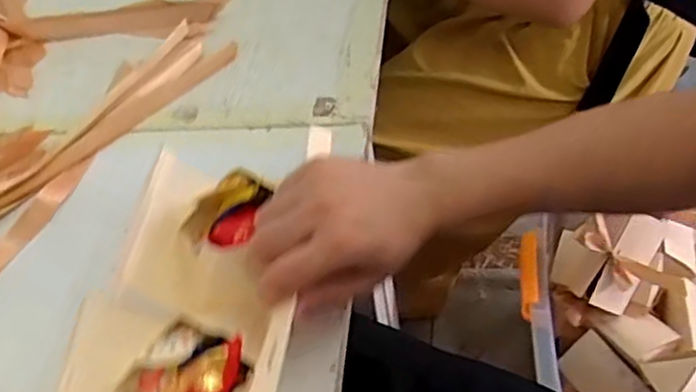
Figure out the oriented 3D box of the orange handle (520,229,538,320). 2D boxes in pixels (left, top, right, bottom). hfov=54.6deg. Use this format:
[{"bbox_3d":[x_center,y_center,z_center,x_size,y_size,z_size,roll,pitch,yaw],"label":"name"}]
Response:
[{"bbox_3d":[0.227,0.100,0.845,0.020,0.122,0.024,0,15,6],"label":"orange handle"}]

